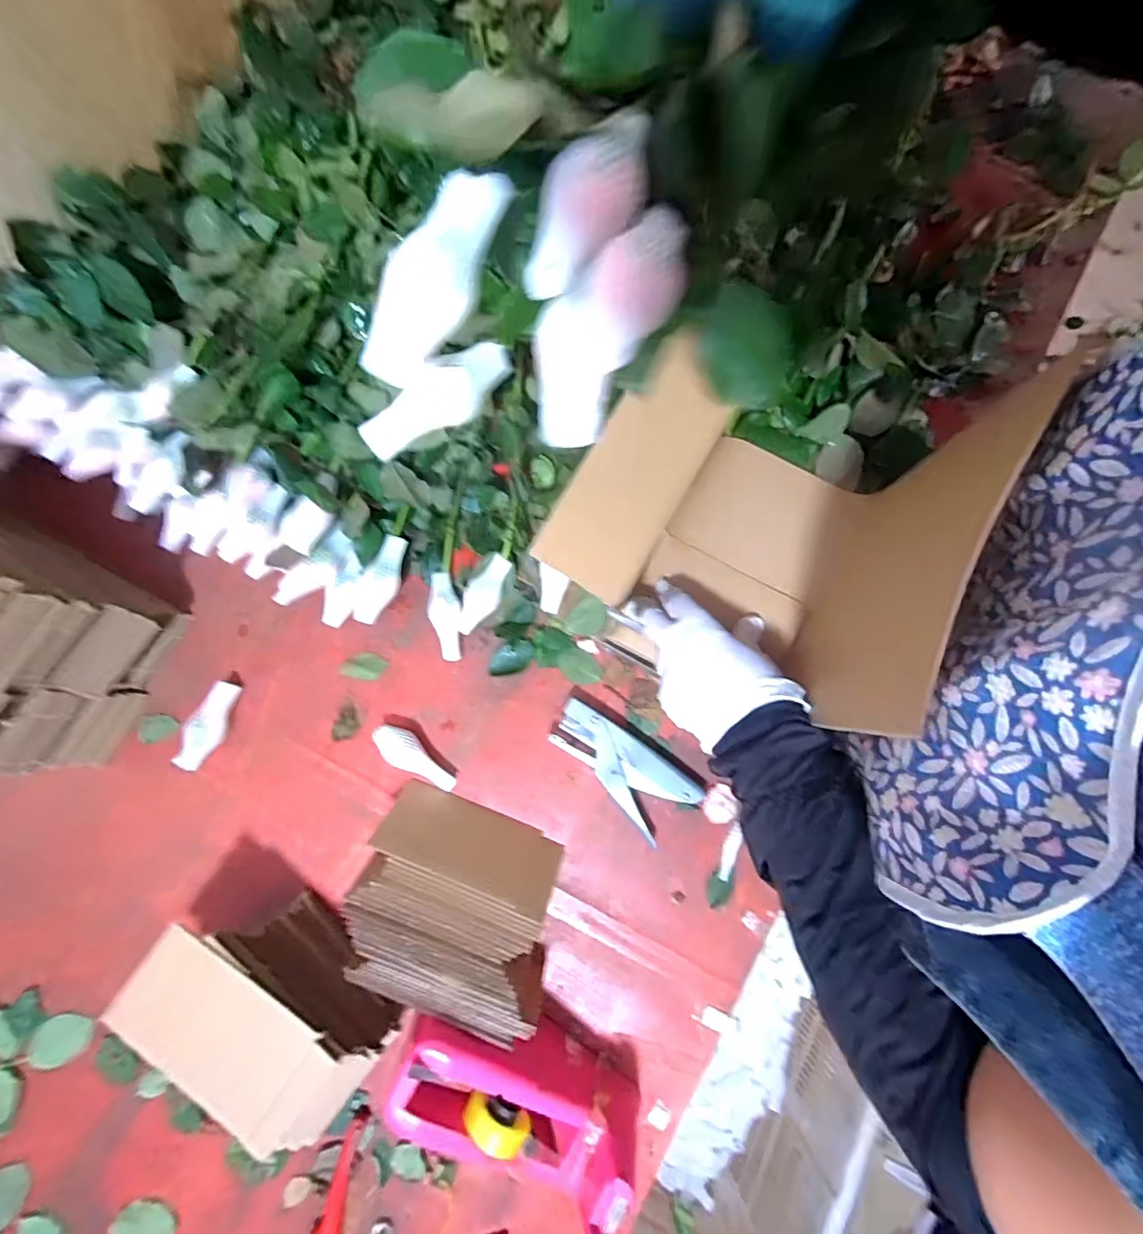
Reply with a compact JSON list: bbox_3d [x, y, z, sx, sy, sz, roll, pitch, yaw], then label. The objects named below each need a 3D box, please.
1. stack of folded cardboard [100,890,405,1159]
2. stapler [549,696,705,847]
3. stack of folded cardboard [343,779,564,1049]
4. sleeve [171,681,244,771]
[{"bbox_3d":[-0.246,0.319,0.450,0.187,0.106,0.112,38,81,7],"label":"stack of folded cardboard"},{"bbox_3d":[0.046,0.140,0.517,0.145,0.026,0.066,41,82,7],"label":"stapler"},{"bbox_3d":[-0.098,0.251,0.474,0.177,0.080,0.149,22,80,4],"label":"stack of folded cardboard"},{"bbox_3d":[-0.354,0.105,0.529,0.027,0.032,0.084,14,79,3],"label":"sleeve"}]

